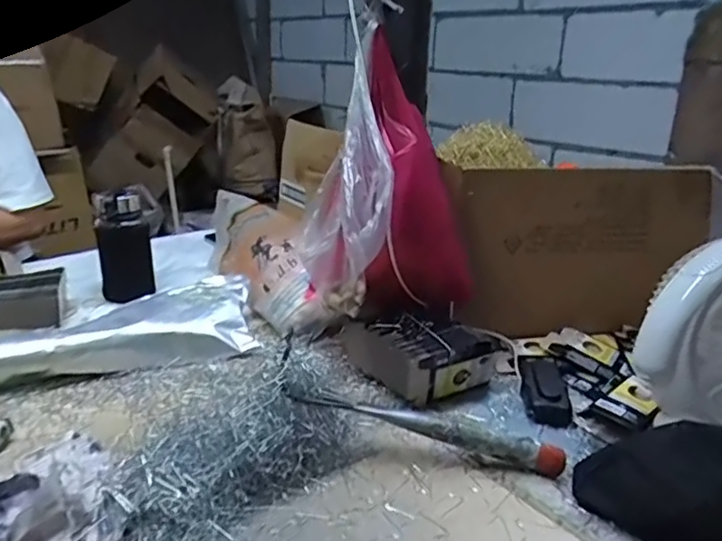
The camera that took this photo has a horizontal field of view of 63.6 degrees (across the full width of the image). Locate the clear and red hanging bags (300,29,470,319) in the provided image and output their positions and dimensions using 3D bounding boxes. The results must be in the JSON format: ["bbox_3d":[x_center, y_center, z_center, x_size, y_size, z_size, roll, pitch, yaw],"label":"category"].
[{"bbox_3d":[0.032,-0.097,0.695,0.183,0.296,0.118,-17,28,-39],"label":"clear and red hanging bags"}]

